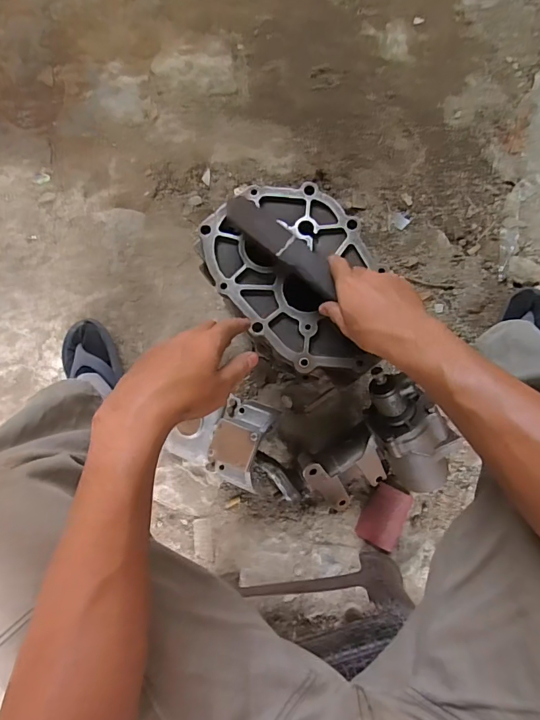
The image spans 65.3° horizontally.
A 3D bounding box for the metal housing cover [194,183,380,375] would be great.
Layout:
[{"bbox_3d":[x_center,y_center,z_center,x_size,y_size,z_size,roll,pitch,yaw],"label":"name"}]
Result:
[{"bbox_3d":[0.039,-0.102,0.523,0.181,0.040,0.257,-39,92,0],"label":"metal housing cover"}]

